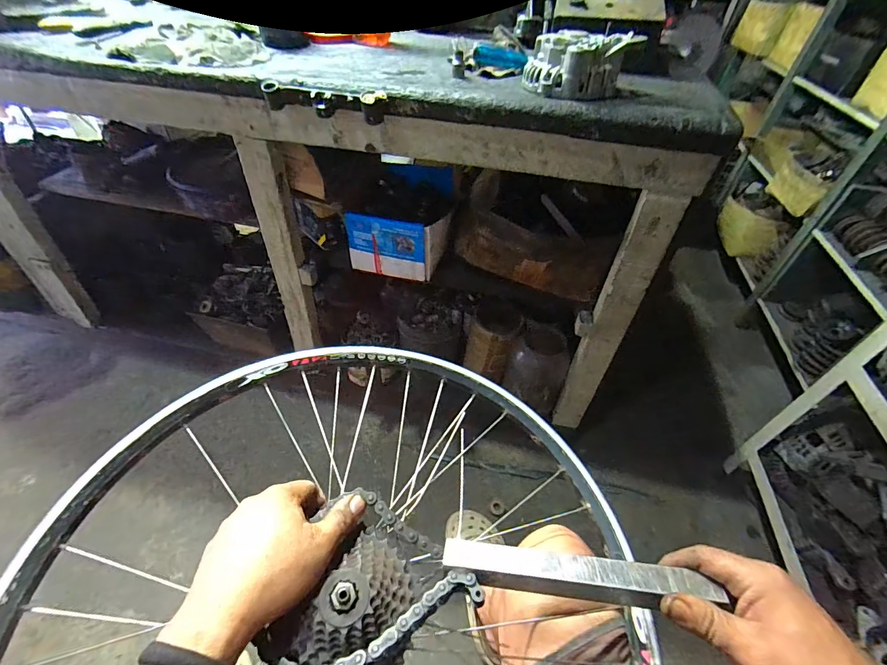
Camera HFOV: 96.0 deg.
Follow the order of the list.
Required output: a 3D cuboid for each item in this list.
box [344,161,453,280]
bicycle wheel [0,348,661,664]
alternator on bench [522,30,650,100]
[{"bbox_3d":[-0.087,-0.283,0.971,0.215,0.133,0.333,8,45,3],"label":"box"},{"bbox_3d":[-0.086,0.243,0.363,0.549,0.132,0.537,2,45,-2],"label":"bicycle wheel"},{"bbox_3d":[0.207,-0.397,0.591,0.162,0.068,0.093,6,45,2],"label":"alternator on bench"}]

